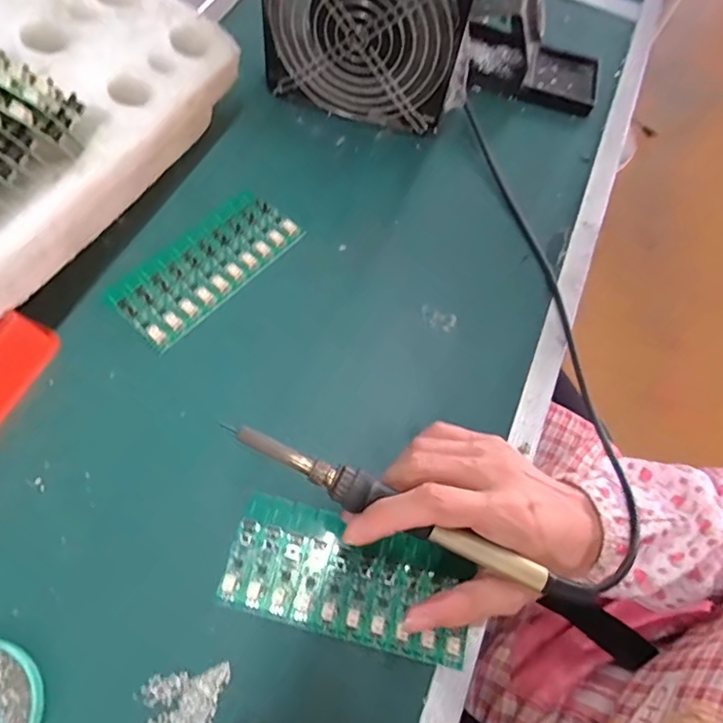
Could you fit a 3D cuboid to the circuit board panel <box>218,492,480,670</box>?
[{"bbox_3d":[-0.006,0.122,0.307,0.135,0.006,0.062,16,65,2],"label":"circuit board panel"}]

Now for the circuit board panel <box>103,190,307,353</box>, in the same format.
[{"bbox_3d":[-0.111,-0.072,0.389,0.059,0.005,0.137,39,66,11],"label":"circuit board panel"}]

